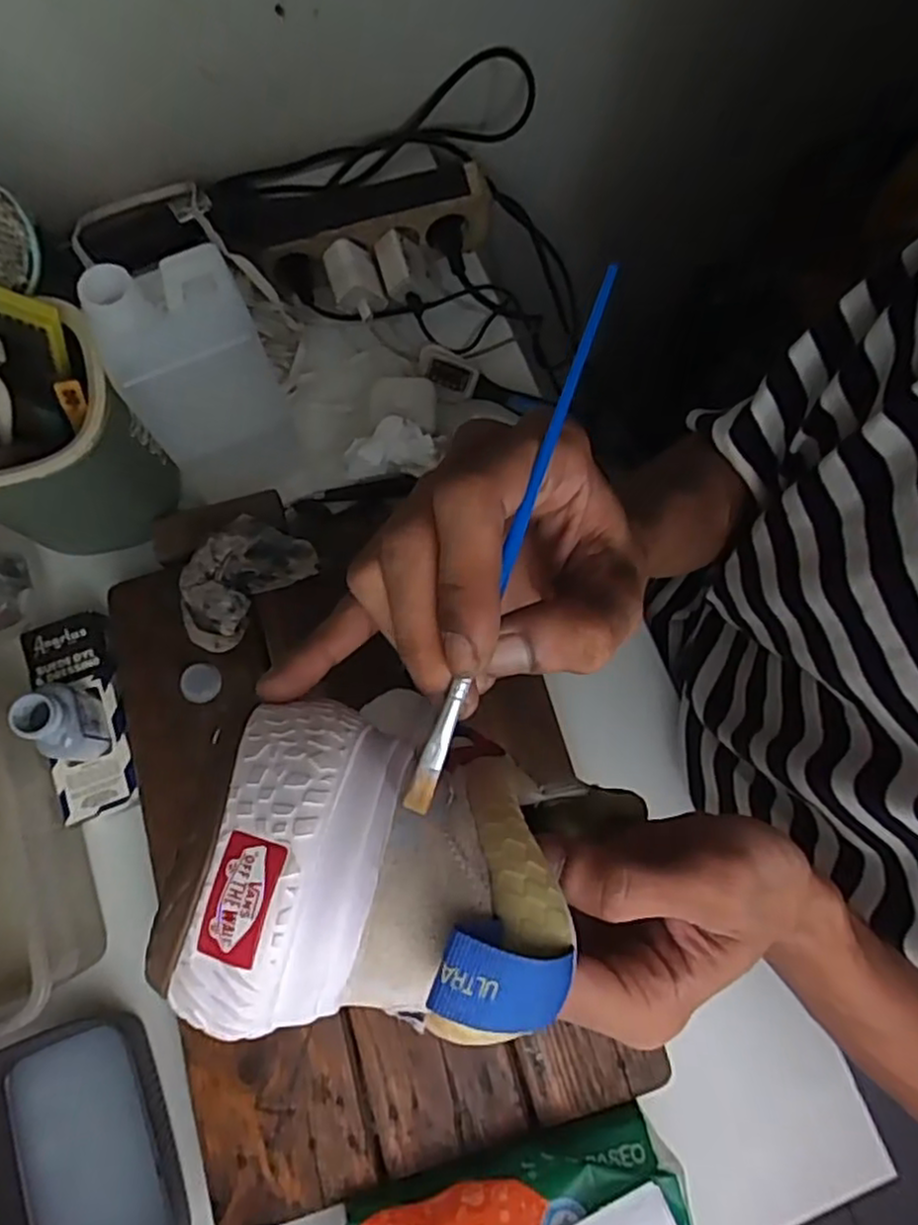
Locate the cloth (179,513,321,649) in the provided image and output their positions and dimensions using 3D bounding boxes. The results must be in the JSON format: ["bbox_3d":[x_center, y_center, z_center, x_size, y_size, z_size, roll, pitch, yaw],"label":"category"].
[{"bbox_3d":[-0.149,-0.019,0.483,0.065,0.046,0.094,28,77,6],"label":"cloth"}]

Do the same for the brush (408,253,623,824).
[{"bbox_3d":[0.017,-0.022,0.202,0.007,0.006,0.167,20,88,5],"label":"brush"}]

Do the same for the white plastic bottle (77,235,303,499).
[{"bbox_3d":[-0.159,-0.138,0.463,0.085,0.204,0.052,-16,76,-5],"label":"white plastic bottle"}]

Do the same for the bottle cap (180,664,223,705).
[{"bbox_3d":[-0.177,0.048,0.482,0.026,0.006,0.026,26,76,6],"label":"bottle cap"}]

